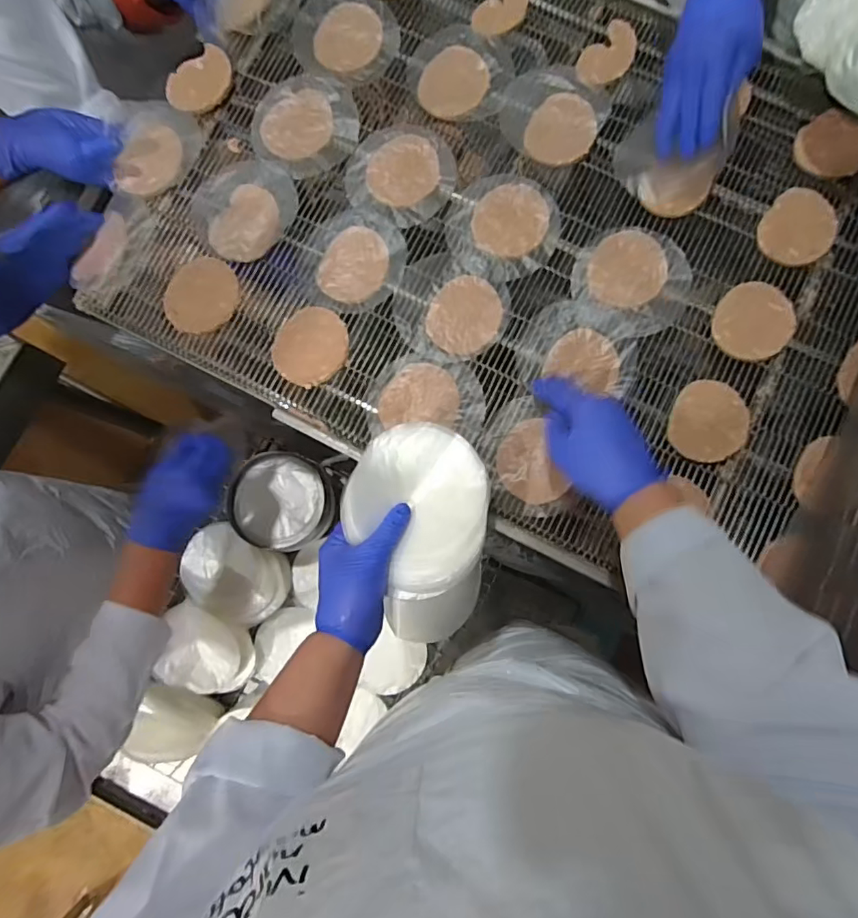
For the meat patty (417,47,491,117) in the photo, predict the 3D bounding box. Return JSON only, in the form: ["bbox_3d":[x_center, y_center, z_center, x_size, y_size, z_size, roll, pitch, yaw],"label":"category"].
[{"bbox_3d":[0.028,-0.429,0.602,0.075,0.004,0.084,35,85,5],"label":"meat patty"}]

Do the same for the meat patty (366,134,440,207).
[{"bbox_3d":[-0.028,-0.324,0.592,0.083,0.004,0.076,0,83,1],"label":"meat patty"}]

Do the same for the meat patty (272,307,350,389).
[{"bbox_3d":[-0.128,-0.121,0.572,0.080,0.009,0.085,-2,83,1],"label":"meat patty"}]

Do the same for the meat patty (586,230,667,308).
[{"bbox_3d":[0.213,-0.204,0.567,0.078,0.006,0.086,19,84,4],"label":"meat patty"}]

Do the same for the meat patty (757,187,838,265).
[{"bbox_3d":[0.395,-0.246,0.566,0.071,0.013,0.083,40,86,6],"label":"meat patty"}]

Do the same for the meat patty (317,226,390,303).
[{"bbox_3d":[-0.081,-0.213,0.577,0.073,0.007,0.087,28,85,5],"label":"meat patty"}]

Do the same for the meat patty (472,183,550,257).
[{"bbox_3d":[0.089,-0.264,0.580,0.080,0.005,0.084,-3,83,1],"label":"meat patty"}]

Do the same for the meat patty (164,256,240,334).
[{"bbox_3d":[-0.252,-0.183,0.582,0.082,0.006,0.085,0,83,1],"label":"meat patty"}]

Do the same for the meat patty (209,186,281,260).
[{"bbox_3d":[-0.204,-0.263,0.592,0.067,0.004,0.085,31,85,5],"label":"meat patty"}]

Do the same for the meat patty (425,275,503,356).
[{"bbox_3d":[0.039,-0.155,0.566,0.076,0.007,0.087,31,85,5],"label":"meat patty"}]

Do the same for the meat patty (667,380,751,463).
[{"bbox_3d":[0.287,-0.037,0.541,0.076,0.014,0.080,0,83,1],"label":"meat patty"}]

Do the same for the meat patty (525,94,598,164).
[{"bbox_3d":[0.148,-0.371,0.591,0.072,0.009,0.085,10,84,3],"label":"meat patty"}]

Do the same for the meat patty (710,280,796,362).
[{"bbox_3d":[0.342,-0.145,0.556,0.080,0.009,0.080,0,83,1],"label":"meat patty"}]

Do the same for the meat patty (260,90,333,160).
[{"bbox_3d":[-0.149,-0.381,0.602,0.084,0.004,0.070,-37,84,-3],"label":"meat patty"}]

